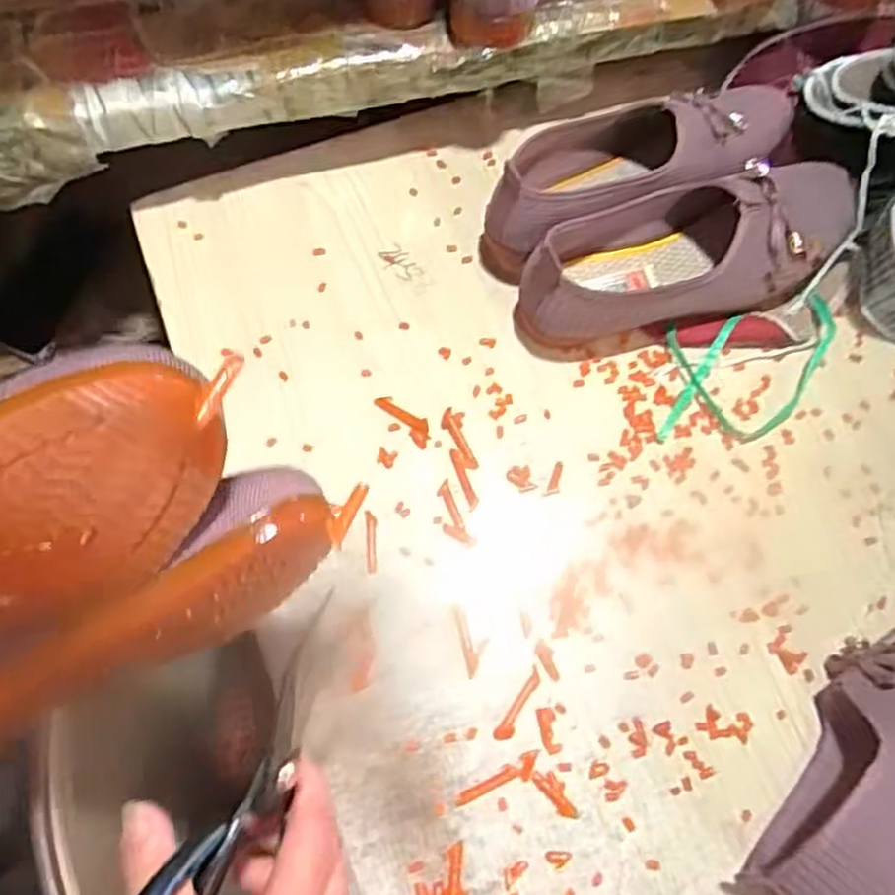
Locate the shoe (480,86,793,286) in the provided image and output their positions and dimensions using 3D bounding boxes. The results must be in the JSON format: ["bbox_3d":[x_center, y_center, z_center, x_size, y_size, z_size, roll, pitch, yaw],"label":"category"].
[{"bbox_3d":[0.138,-0.207,0.548,0.246,0.083,0.090,-20,71,-8],"label":"shoe"}]

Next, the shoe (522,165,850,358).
[{"bbox_3d":[0.169,-0.132,0.520,0.244,0.078,0.091,-24,71,-9],"label":"shoe"}]

